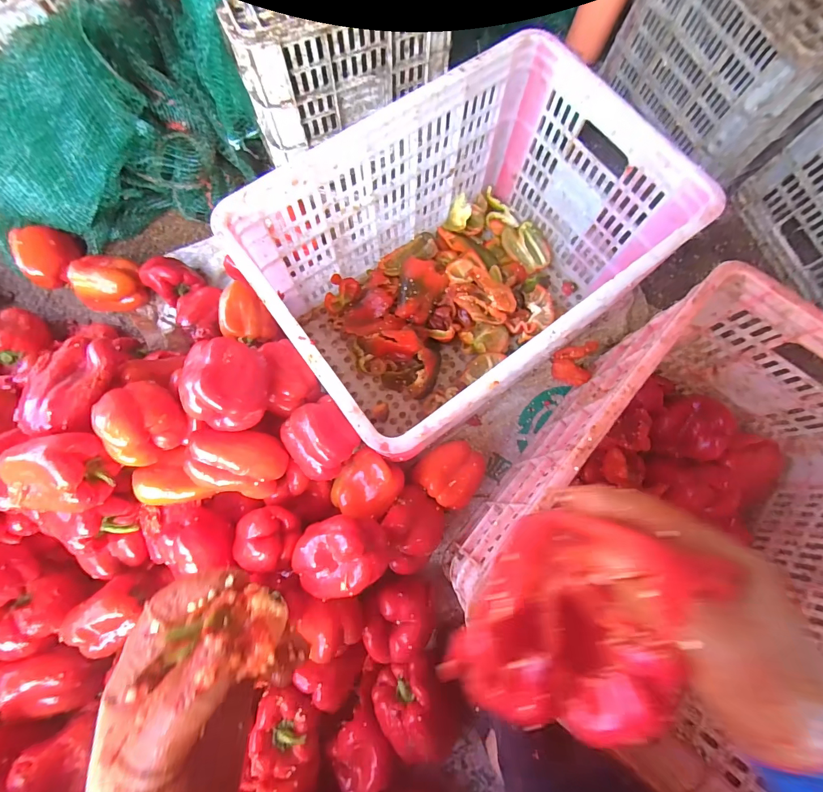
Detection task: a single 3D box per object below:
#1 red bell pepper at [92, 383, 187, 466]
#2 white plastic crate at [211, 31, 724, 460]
[{"bbox_3d":[-0.330,0.029,0.471,0.083,0.070,0.094,40,79,7],"label":"red bell pepper"},{"bbox_3d":[0.067,-0.184,0.587,0.516,0.288,0.365,-40,81,-10],"label":"white plastic crate"}]

